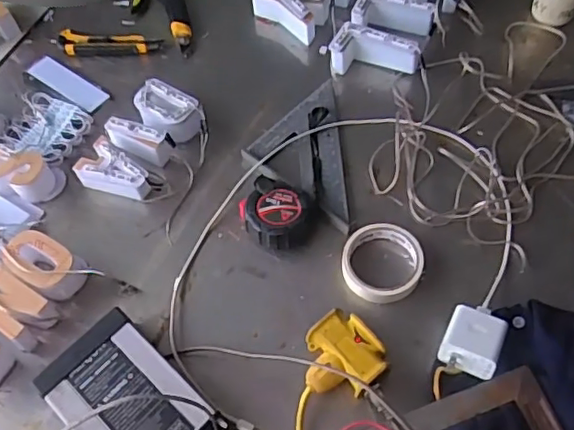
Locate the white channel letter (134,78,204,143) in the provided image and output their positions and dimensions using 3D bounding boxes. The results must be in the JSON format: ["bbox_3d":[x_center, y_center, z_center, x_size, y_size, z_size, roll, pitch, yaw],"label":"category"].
[{"bbox_3d":[-0.161,-0.130,0.783,0.096,0.050,0.069,33,65,21],"label":"white channel letter"}]

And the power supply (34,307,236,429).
[{"bbox_3d":[-0.153,0.198,0.590,0.186,0.050,0.115,37,67,23],"label":"power supply"}]

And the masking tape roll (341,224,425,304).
[{"bbox_3d":[0.108,0.057,0.671,0.090,0.027,0.090,-1,58,2],"label":"masking tape roll"}]

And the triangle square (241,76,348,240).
[{"bbox_3d":[0.009,-0.086,0.772,0.127,0.018,0.239,-3,58,1],"label":"triangle square"}]

